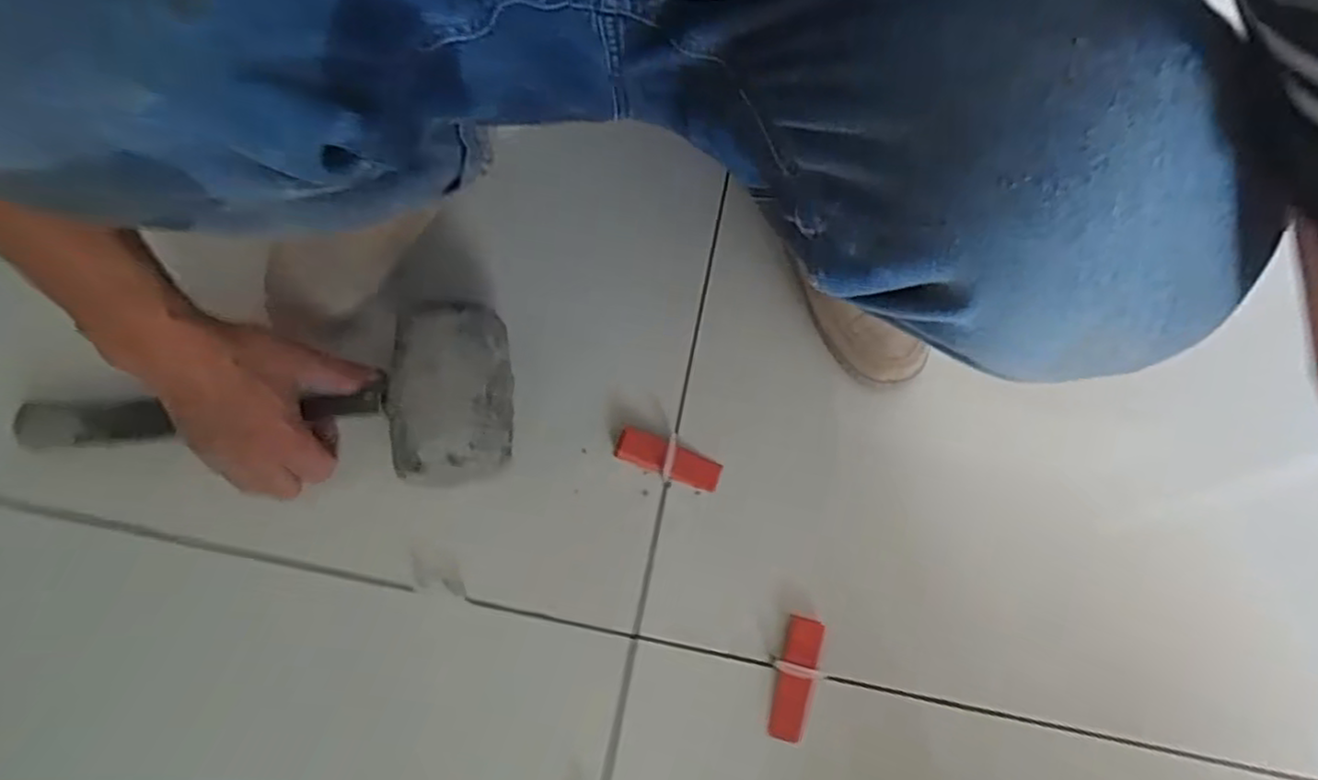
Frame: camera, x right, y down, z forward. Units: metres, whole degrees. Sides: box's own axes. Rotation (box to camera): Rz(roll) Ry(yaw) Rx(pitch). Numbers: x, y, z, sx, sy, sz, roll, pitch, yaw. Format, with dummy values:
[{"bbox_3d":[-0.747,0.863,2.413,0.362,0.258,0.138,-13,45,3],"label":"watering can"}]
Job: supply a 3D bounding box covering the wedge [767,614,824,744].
[{"bbox_3d":[0.085,0.181,0.454,0.021,0.012,0.073,14,82,3],"label":"wedge"}]

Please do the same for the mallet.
[{"bbox_3d":[-0.240,0.005,0.466,0.291,0.095,0.107,-2,69,10],"label":"mallet"}]

